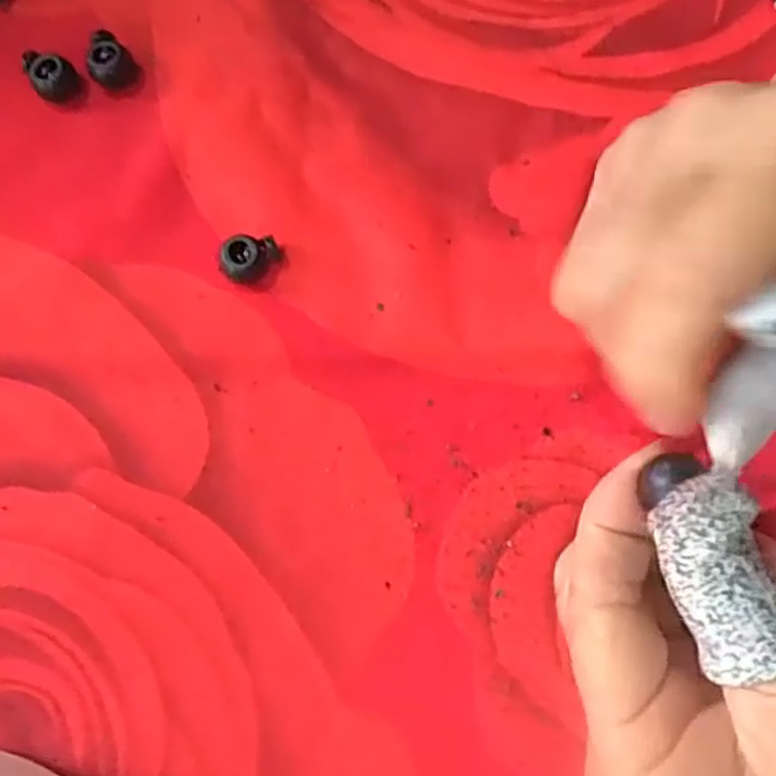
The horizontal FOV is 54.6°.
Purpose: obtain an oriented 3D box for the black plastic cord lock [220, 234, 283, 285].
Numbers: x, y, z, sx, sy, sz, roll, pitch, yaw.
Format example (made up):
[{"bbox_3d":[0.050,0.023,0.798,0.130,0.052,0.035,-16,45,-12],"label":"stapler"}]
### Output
[{"bbox_3d":[-0.044,-0.043,0.244,0.019,0.010,0.013,-27,77,-6],"label":"black plastic cord lock"}]

